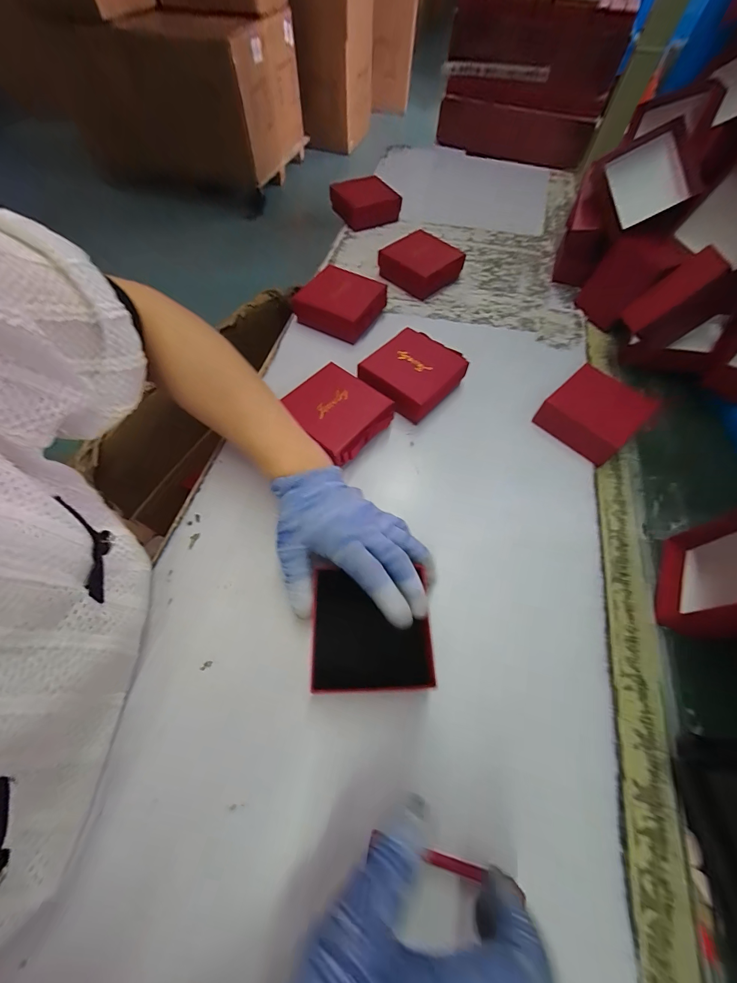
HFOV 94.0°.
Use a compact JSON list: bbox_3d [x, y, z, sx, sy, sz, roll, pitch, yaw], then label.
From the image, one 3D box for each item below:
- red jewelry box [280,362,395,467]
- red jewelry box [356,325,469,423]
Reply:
[{"bbox_3d":[-0.033,-0.078,0.364,0.093,0.040,0.092,36,67,17],"label":"red jewelry box"},{"bbox_3d":[0.049,-0.132,0.391,0.094,0.038,0.101,33,66,15],"label":"red jewelry box"}]

